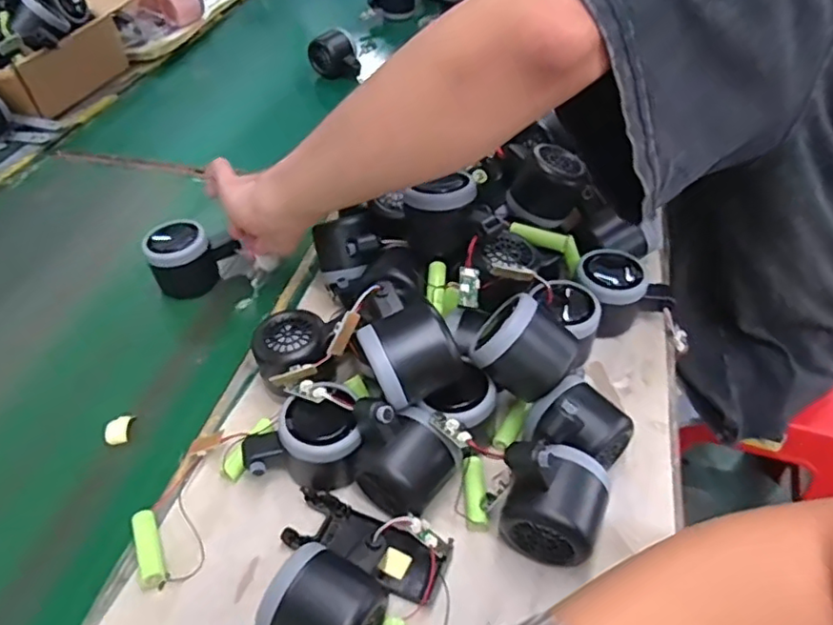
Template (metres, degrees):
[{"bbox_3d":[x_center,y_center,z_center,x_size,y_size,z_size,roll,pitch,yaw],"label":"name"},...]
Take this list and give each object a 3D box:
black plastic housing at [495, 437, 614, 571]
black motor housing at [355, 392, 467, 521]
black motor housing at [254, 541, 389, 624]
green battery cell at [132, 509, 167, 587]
[{"bbox_3d":[0.084,0.113,0.375,0.061,0.068,0.055,14,47,16],"label":"black plastic housing"},{"bbox_3d":[-0.011,0.092,0.399,0.061,0.068,0.060,31,53,29],"label":"black motor housing"},{"bbox_3d":[-0.051,0.170,0.341,0.058,0.053,0.057,21,49,22],"label":"black motor housing"},{"bbox_3d":[-0.171,0.150,0.392,0.015,0.014,0.049,-20,47,-17],"label":"green battery cell"}]

